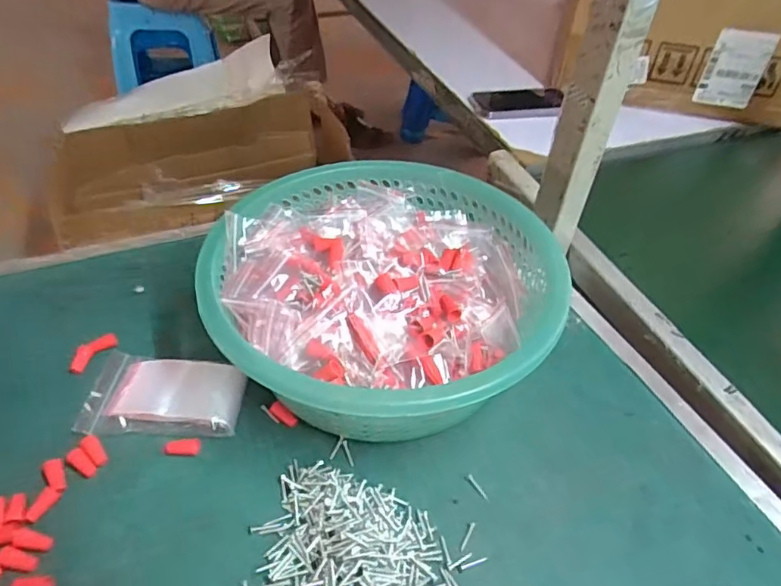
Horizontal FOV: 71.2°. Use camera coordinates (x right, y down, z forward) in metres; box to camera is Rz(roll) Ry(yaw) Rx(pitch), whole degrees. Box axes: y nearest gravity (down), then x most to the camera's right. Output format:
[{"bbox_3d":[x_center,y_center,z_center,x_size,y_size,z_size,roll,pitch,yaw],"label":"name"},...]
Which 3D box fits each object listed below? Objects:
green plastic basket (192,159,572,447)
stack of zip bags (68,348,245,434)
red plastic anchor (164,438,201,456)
[{"bbox_3d":[-0.006,0.001,0.453,0.266,0.099,0.266,0,45,-4],"label":"green plastic basket"},{"bbox_3d":[-0.176,0.077,0.432,0.116,0.014,0.075,1,45,-3],"label":"stack of zip bags"},{"bbox_3d":[-0.153,0.114,0.403,0.025,0.004,0.012,4,43,-19],"label":"red plastic anchor"}]

